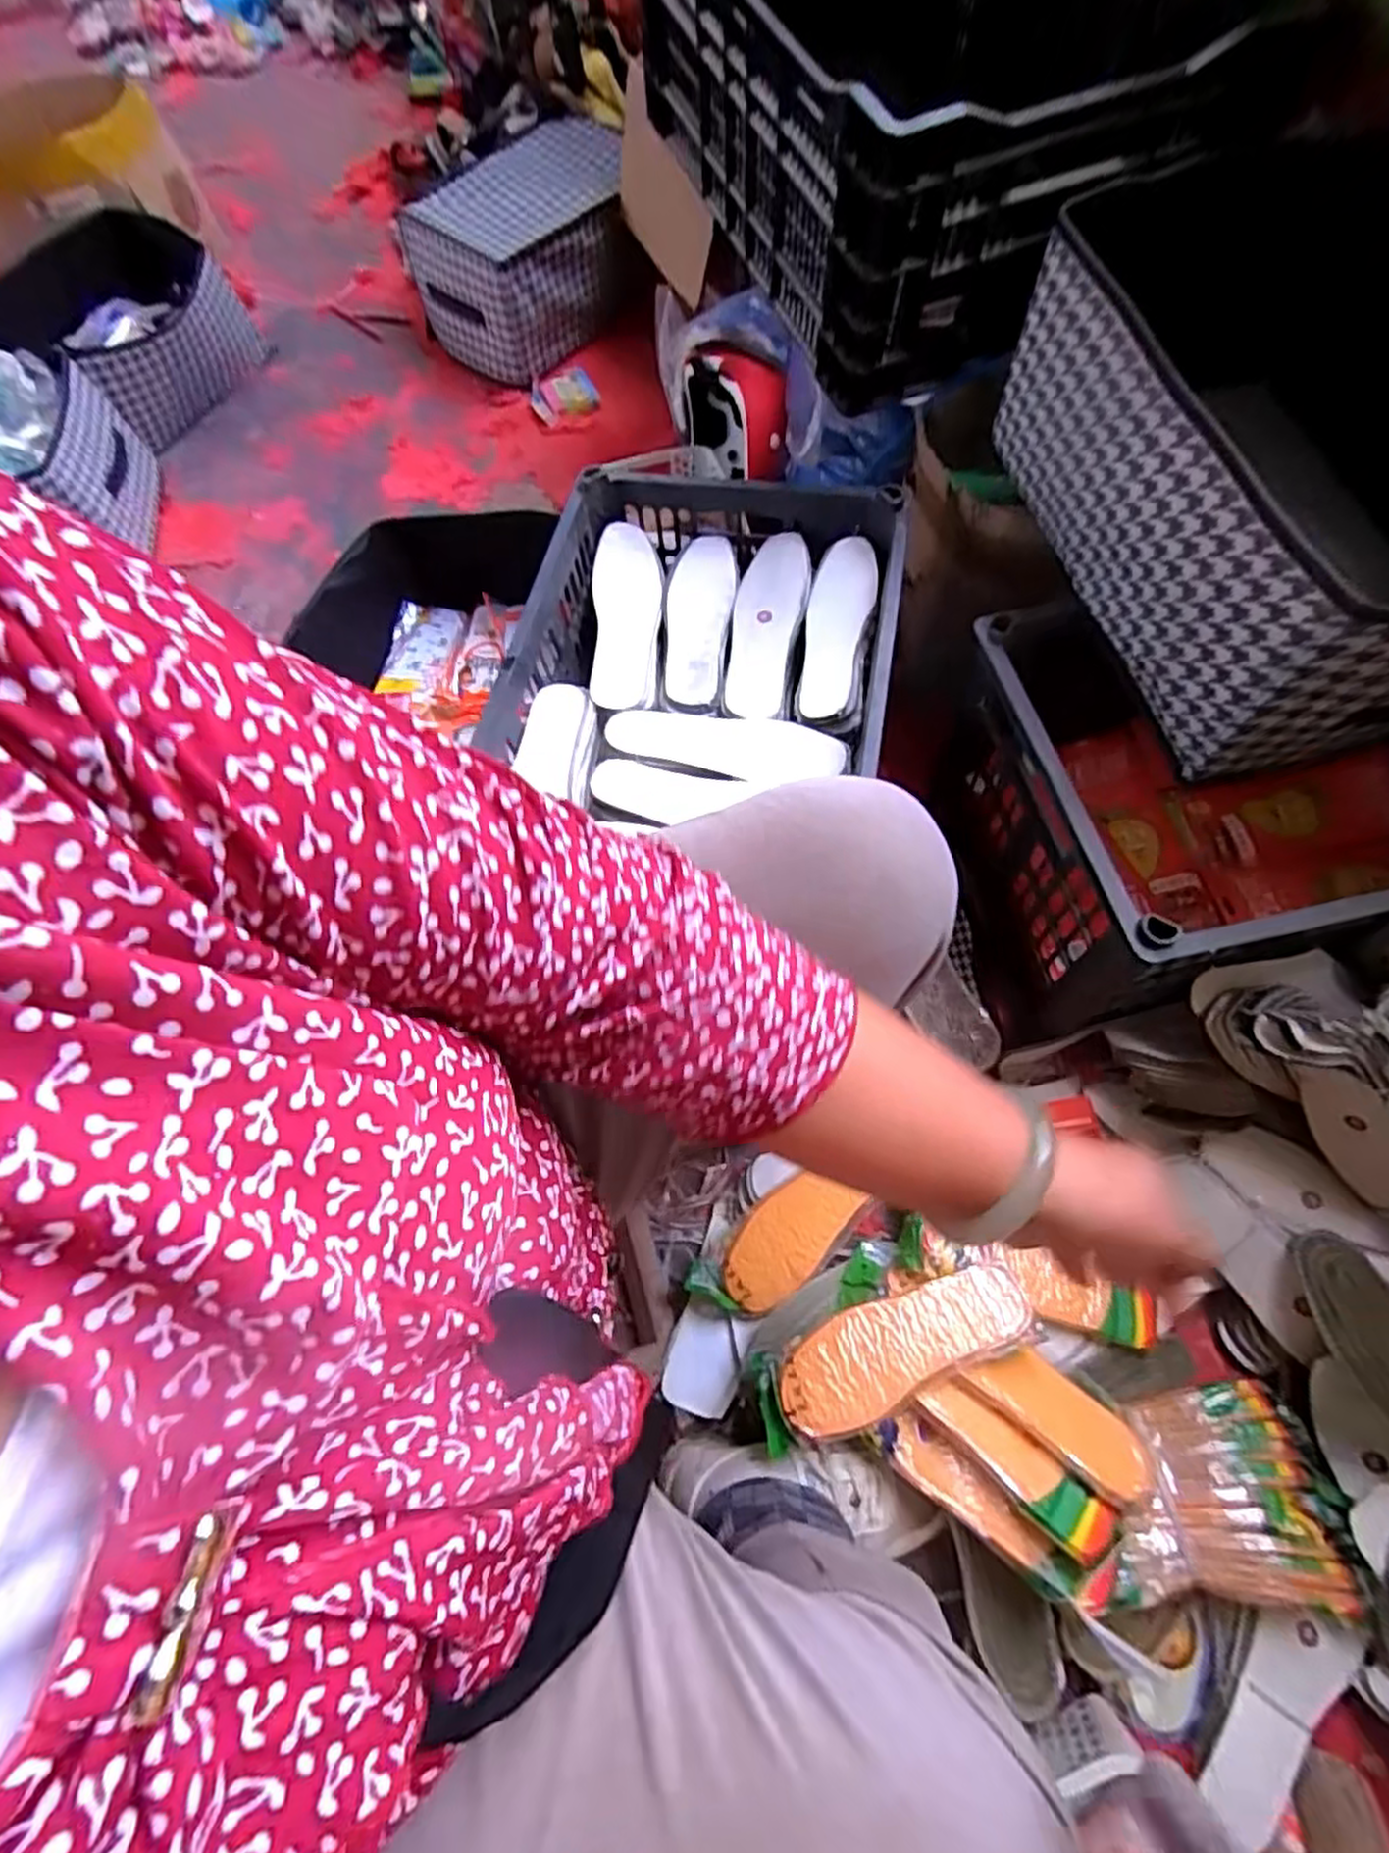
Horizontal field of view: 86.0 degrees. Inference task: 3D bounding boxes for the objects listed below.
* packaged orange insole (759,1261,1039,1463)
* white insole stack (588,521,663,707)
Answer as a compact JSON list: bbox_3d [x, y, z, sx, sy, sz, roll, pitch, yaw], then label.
[{"bbox_3d":[0.155,0.330,0.581,0.223,0.021,0.070,-22,67,-8],"label":"packaged orange insole"},{"bbox_3d":[-0.072,-0.313,0.777,0.075,0.060,0.238,-1,66,1],"label":"white insole stack"}]

